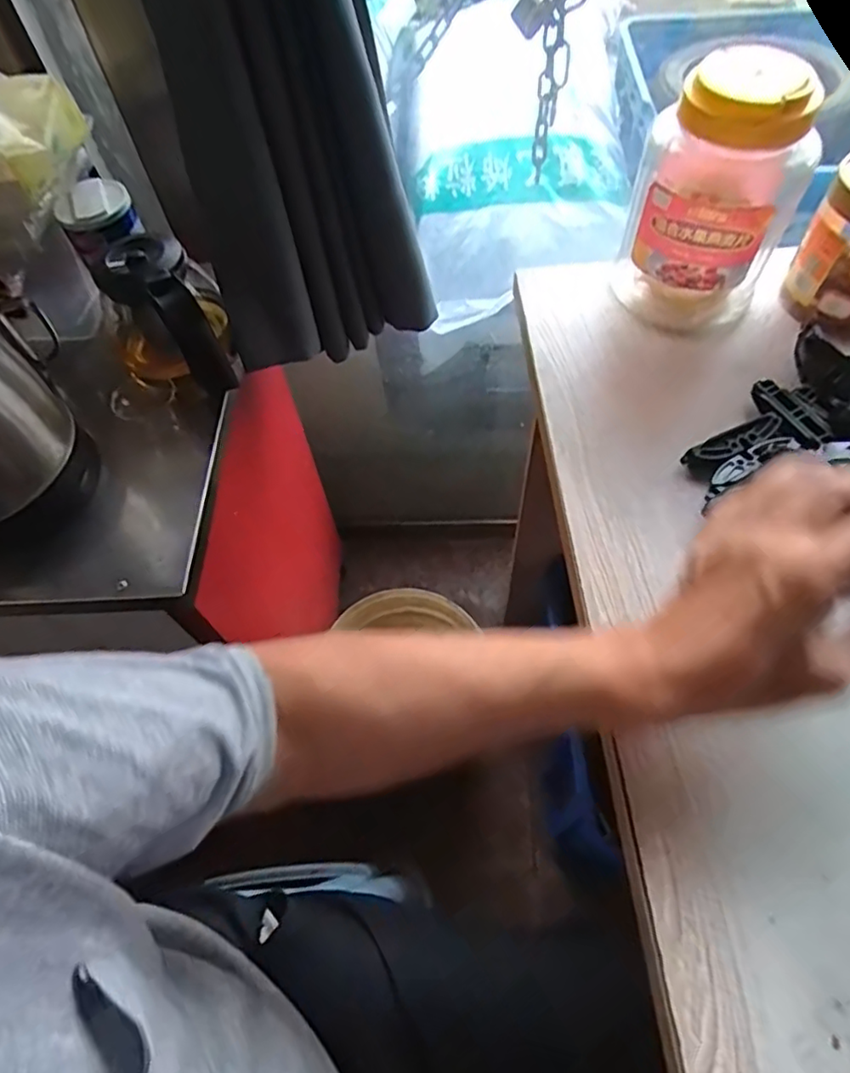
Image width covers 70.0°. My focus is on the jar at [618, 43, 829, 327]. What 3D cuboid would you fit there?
[{"bbox_3d":[0.215,-0.251,0.461,0.107,0.173,0.086,17,62,13],"label":"jar"}]

